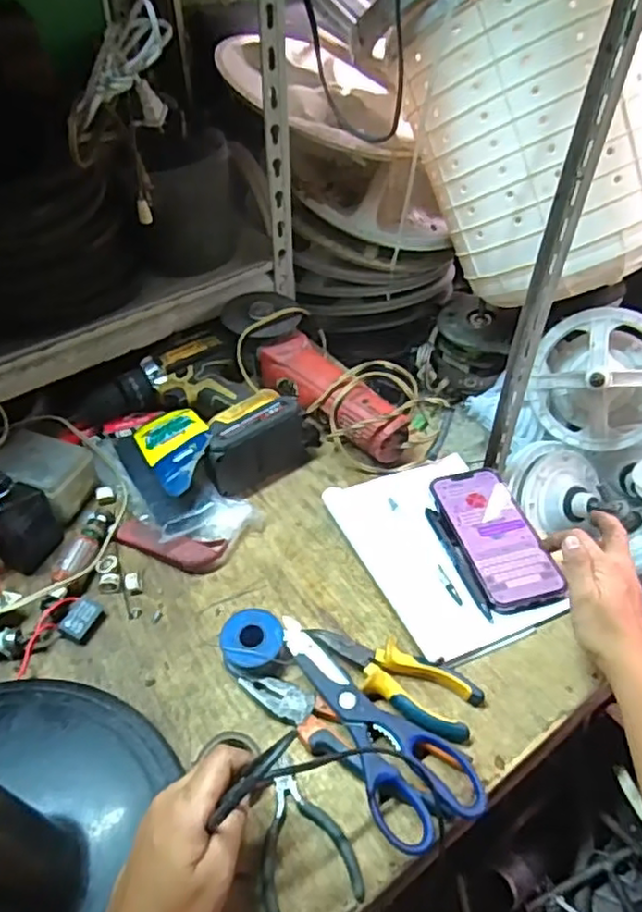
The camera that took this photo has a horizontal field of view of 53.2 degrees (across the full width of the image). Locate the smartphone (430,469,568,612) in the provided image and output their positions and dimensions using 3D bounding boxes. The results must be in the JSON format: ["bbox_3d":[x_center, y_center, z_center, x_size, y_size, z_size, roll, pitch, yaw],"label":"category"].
[{"bbox_3d":[0.172,0.076,0.641,0.078,0.010,0.164,-11,47,-9],"label":"smartphone"}]

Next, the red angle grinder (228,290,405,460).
[{"bbox_3d":[-0.002,-0.100,0.763,0.095,0.078,0.266,-33,55,-27],"label":"red angle grinder"}]

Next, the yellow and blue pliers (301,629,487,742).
[{"bbox_3d":[0.059,0.187,0.542,0.147,0.017,0.057,22,51,20],"label":"yellow and blue pliers"}]

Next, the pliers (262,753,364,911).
[{"bbox_3d":[-0.020,0.281,0.468,0.068,0.009,0.115,-20,50,-17],"label":"pliers"}]

